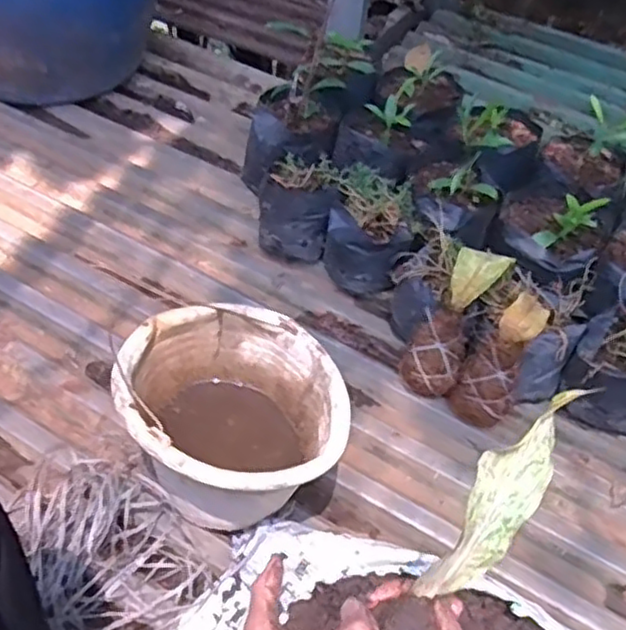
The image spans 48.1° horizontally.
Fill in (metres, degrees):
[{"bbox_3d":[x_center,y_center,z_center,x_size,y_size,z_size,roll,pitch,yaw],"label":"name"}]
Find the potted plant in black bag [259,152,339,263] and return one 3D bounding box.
[{"bbox_3d":[-0.026,-0.156,1.099,0.116,0.143,0.094,5,51,-2],"label":"potted plant in black bag"}]

